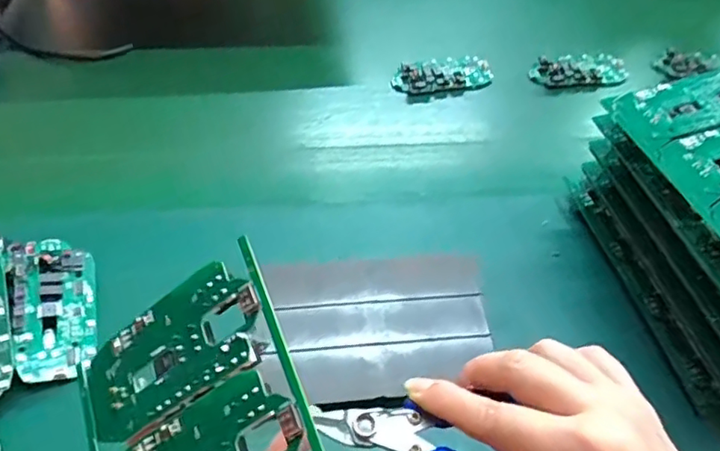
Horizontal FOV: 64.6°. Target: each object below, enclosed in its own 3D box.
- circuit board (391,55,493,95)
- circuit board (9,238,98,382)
[{"bbox_3d":[0.081,-0.148,0.560,0.098,0.018,0.045,-13,53,-14],"label":"circuit board"},{"bbox_3d":[-0.195,0.051,0.364,0.047,0.005,0.096,-1,59,-30],"label":"circuit board"}]

